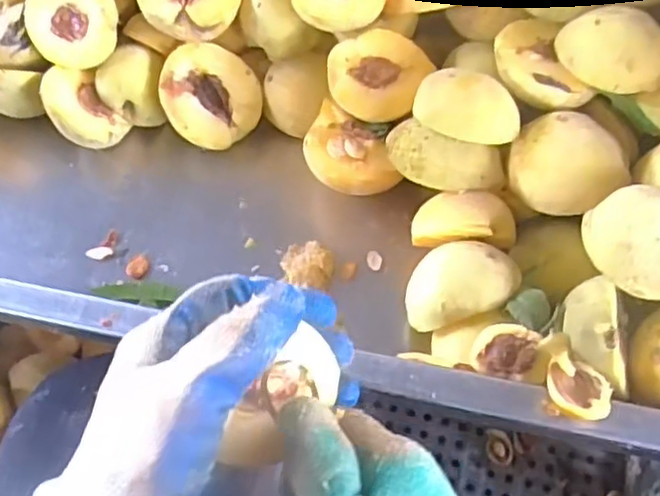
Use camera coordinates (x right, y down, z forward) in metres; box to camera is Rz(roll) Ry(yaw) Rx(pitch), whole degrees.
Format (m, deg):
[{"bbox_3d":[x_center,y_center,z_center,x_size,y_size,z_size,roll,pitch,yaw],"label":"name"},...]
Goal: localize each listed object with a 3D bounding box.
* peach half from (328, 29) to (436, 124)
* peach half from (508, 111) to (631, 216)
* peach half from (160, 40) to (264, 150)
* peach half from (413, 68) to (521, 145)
[{"bbox_3d":[0.031,-0.111,0.442,0.058,0.035,0.055,-2,59,3],"label":"peach half"},{"bbox_3d":[0.134,-0.050,0.389,0.050,0.033,0.060,-27,61,-11],"label":"peach half"},{"bbox_3d":[-0.090,-0.109,0.500,0.072,0.036,0.072,1,84,-13],"label":"peach half"},{"bbox_3d":[0.080,-0.080,0.399,0.058,0.025,0.045,39,69,24],"label":"peach half"}]

